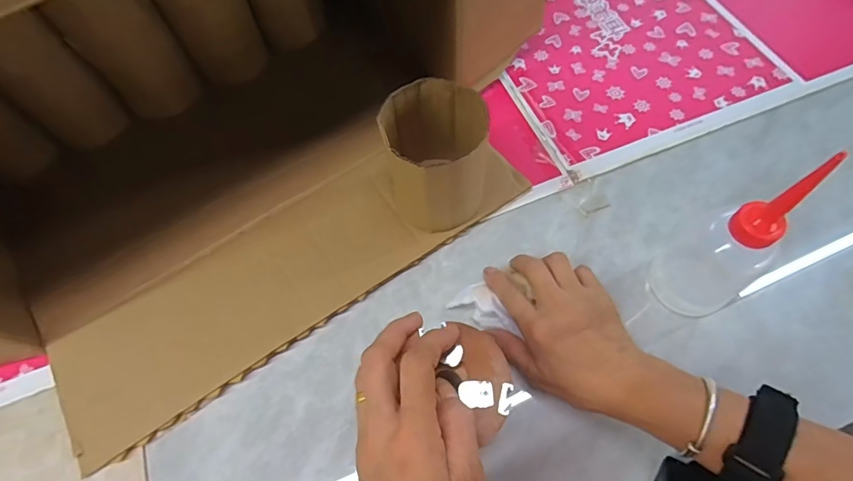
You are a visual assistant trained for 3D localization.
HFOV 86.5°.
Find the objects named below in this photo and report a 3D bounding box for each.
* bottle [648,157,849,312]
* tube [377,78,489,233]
[{"bbox_3d":[0.227,0.001,0.330,0.070,0.159,0.064,-36,67,-13],"label":"bottle"},{"bbox_3d":[0.006,-0.065,0.396,0.075,0.116,0.085,-9,64,-1],"label":"tube"}]

